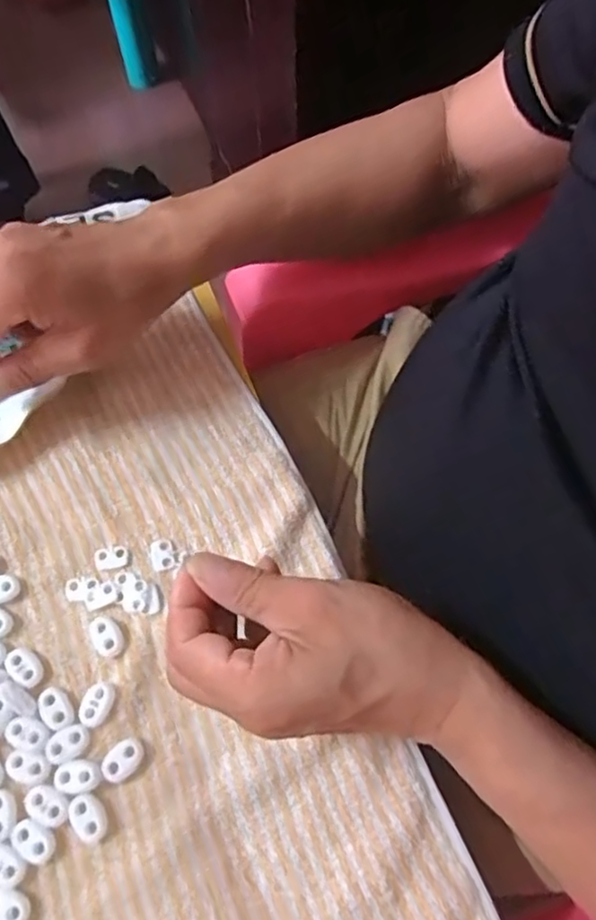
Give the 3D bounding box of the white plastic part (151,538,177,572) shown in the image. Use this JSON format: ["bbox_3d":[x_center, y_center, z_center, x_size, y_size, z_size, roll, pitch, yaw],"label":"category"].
[{"bbox_3d":[-0.078,0.054,0.368,0.013,0.004,0.019,-16,67,-8],"label":"white plastic part"}]

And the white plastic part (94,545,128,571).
[{"bbox_3d":[-0.107,0.056,0.365,0.018,0.004,0.012,-7,66,-5],"label":"white plastic part"}]

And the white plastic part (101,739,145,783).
[{"bbox_3d":[-0.089,0.151,0.322,0.022,0.006,0.015,-38,72,-17],"label":"white plastic part"}]

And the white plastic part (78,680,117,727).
[{"bbox_3d":[-0.105,0.126,0.331,0.015,0.004,0.022,17,66,6],"label":"white plastic part"}]

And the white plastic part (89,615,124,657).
[{"bbox_3d":[-0.104,0.096,0.347,0.016,0.005,0.022,-32,70,-15],"label":"white plastic part"}]

